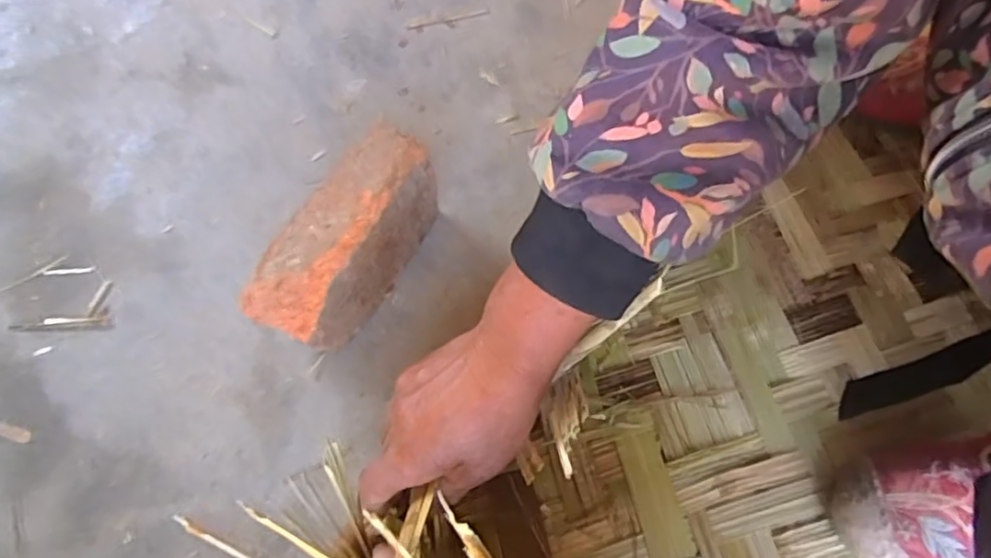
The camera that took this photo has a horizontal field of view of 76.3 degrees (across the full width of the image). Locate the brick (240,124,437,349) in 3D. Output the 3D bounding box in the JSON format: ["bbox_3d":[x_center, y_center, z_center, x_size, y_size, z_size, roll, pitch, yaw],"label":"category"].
[{"bbox_3d":[-0.104,-0.020,0.469,0.046,0.114,0.156,29,71,14],"label":"brick"}]

